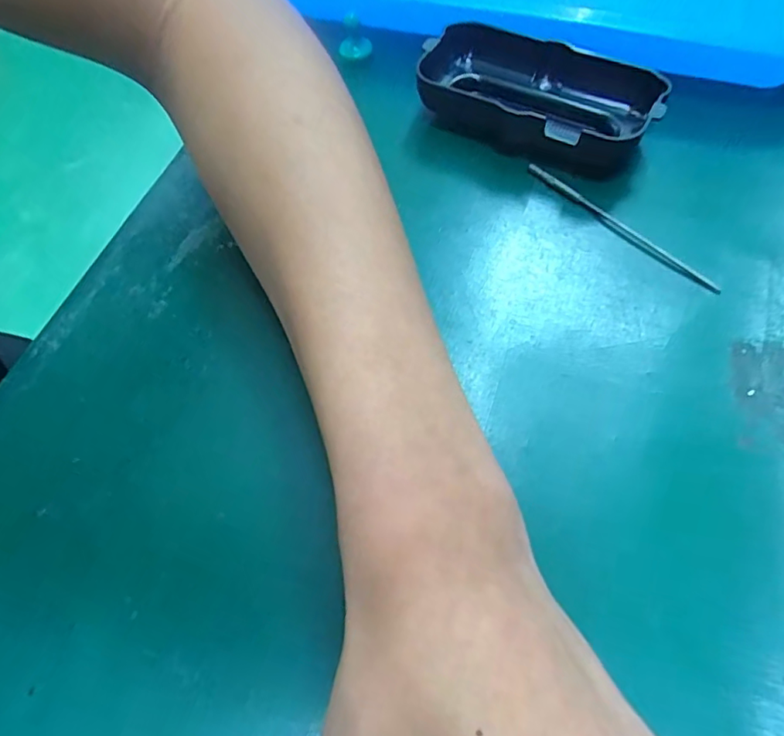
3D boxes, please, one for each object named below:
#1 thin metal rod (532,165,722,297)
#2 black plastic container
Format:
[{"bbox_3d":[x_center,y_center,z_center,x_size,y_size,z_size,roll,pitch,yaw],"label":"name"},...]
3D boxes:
[{"bbox_3d":[0.098,-0.063,0.226,0.005,0.004,0.097,-38,66,-15],"label":"thin metal rod"},{"bbox_3d":[0.067,-0.129,0.250,0.111,0.026,0.056,31,69,18],"label":"black plastic container"}]

